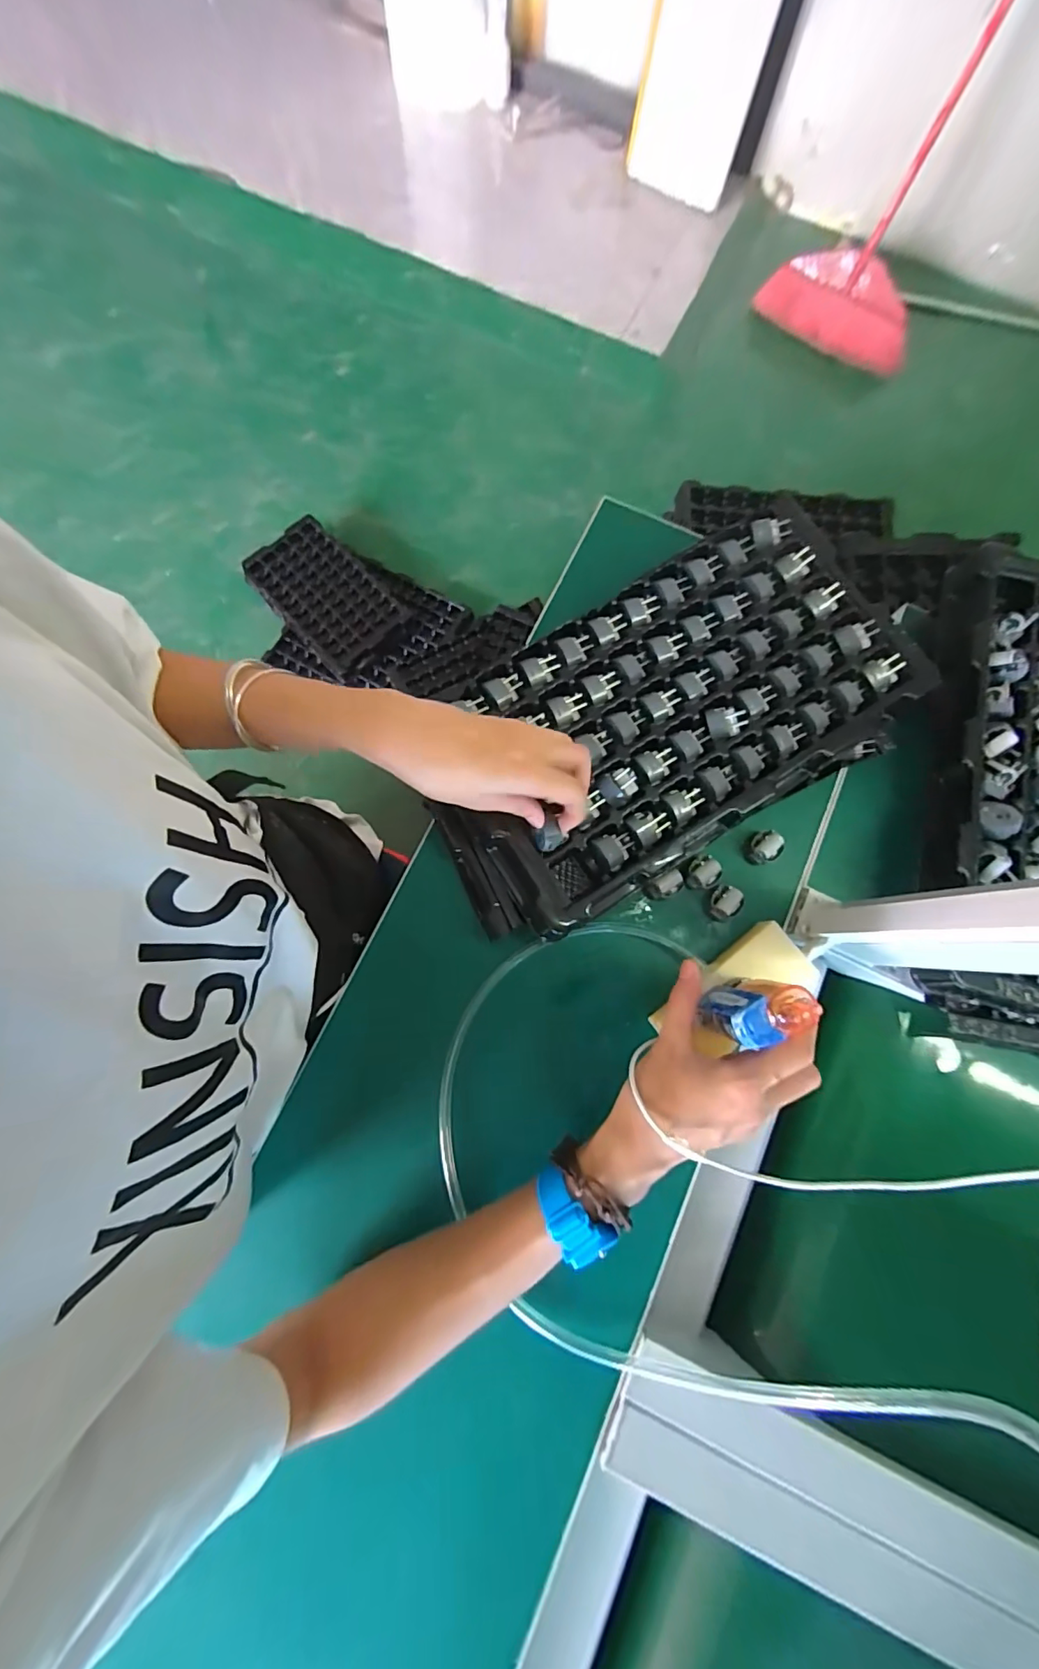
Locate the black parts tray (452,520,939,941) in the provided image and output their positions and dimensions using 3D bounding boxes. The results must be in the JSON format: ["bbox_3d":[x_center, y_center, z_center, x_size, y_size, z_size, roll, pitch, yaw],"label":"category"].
[{"bbox_3d":[0.118,-0.093,0.413,0.344,0.038,0.196,-31,78,-7],"label":"black parts tray"}]

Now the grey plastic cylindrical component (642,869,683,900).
[{"bbox_3d":[0.113,0.041,0.417,0.029,0.023,0.018,-24,79,-6],"label":"grey plastic cylindrical component"}]

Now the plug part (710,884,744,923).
[{"bbox_3d":[0.160,0.054,0.415,0.024,0.026,0.023,0,76,0],"label":"plug part"}]

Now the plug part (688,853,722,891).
[{"bbox_3d":[0.146,0.032,0.419,0.026,0.021,0.024,0,77,-1],"label":"plug part"}]

